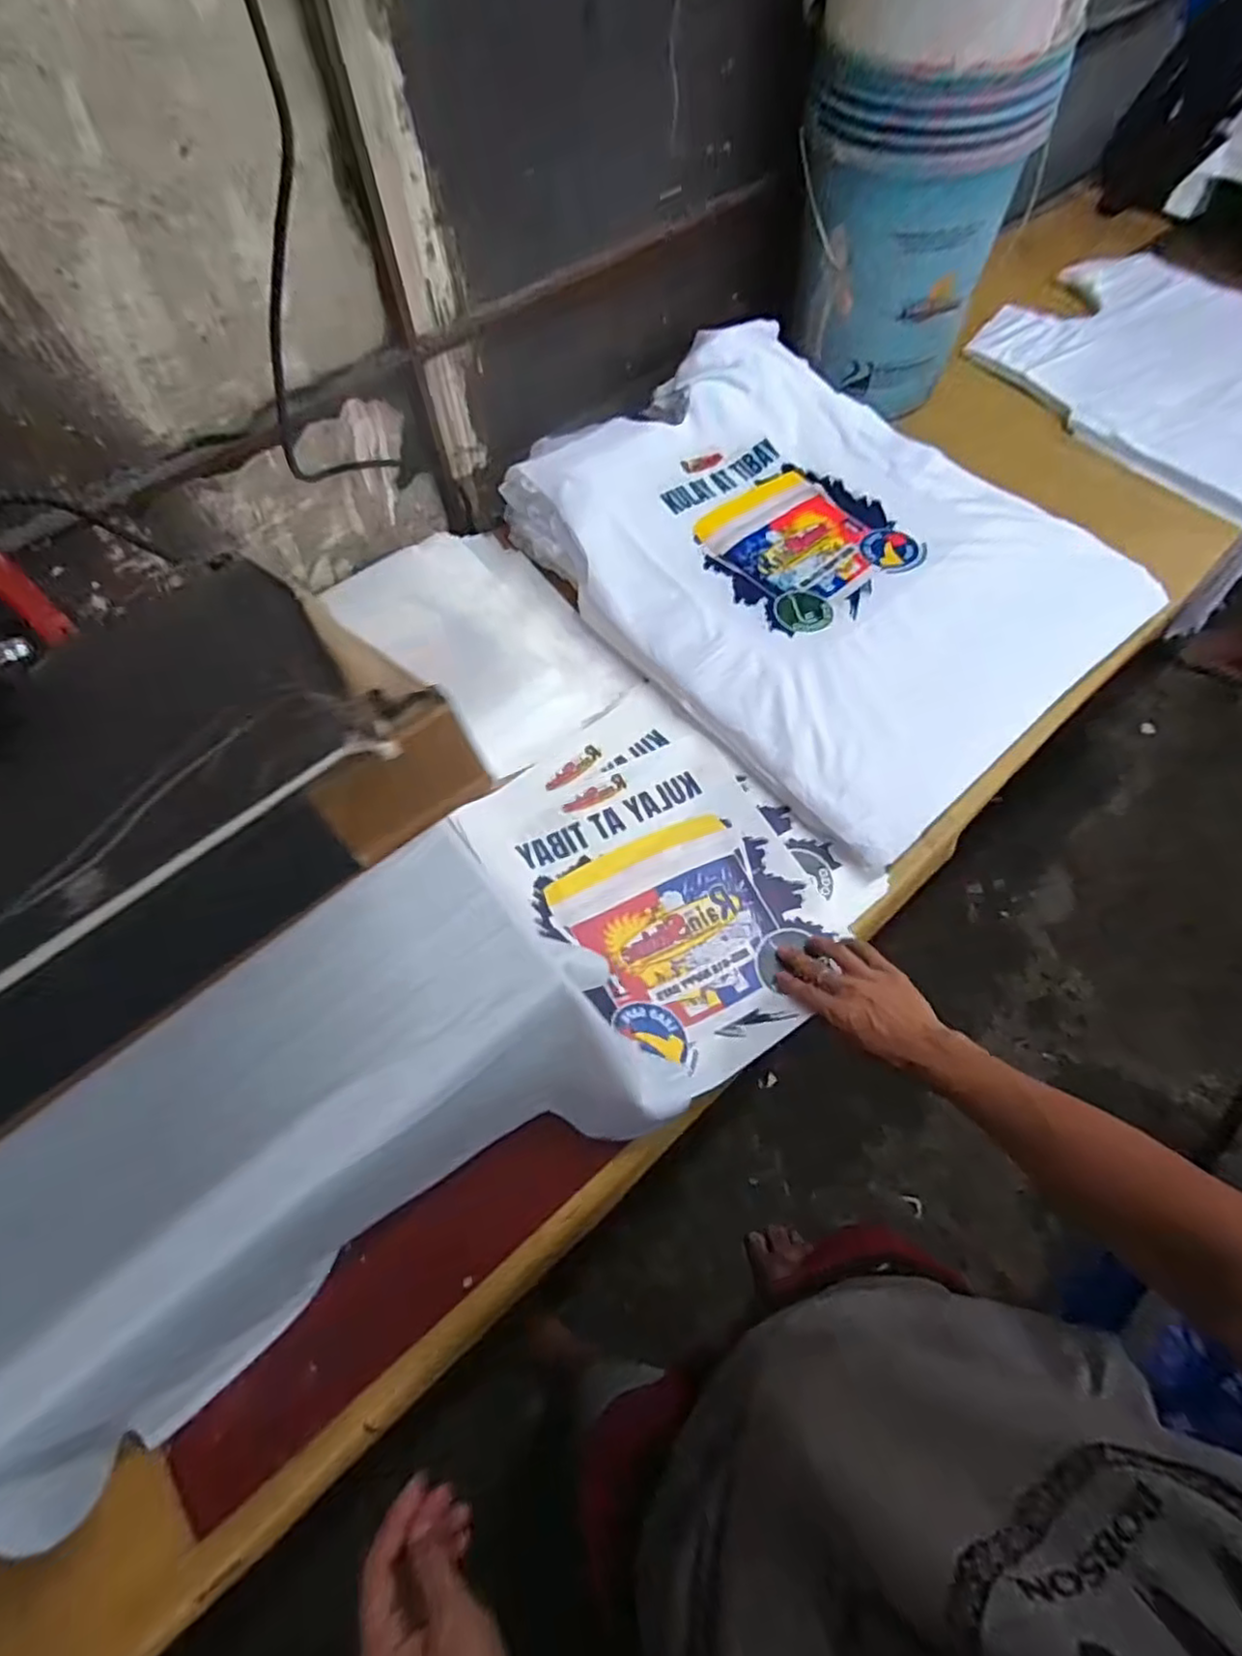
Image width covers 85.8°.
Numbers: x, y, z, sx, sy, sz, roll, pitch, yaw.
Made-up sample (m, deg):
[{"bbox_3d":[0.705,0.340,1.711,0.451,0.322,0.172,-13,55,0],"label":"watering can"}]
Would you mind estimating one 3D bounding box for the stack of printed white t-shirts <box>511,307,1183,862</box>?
[{"bbox_3d":[0.237,-0.357,0.834,0.527,0.091,0.688,-37,68,-16],"label":"stack of printed white t-shirts"}]

